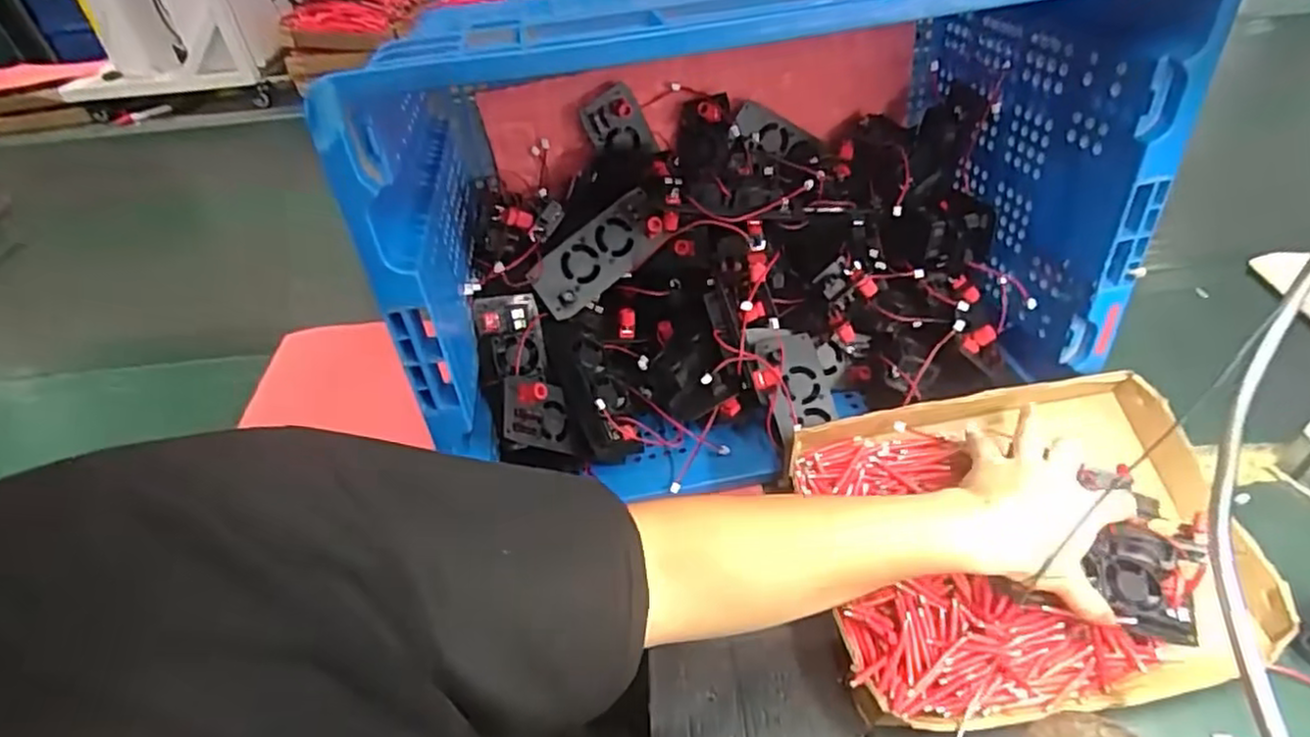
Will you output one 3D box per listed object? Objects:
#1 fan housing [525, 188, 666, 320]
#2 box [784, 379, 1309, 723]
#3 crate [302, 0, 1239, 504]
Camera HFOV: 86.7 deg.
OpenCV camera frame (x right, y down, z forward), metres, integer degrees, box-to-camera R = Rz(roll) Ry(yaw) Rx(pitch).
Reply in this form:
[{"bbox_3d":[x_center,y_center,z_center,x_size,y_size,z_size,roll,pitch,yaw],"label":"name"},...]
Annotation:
[{"bbox_3d":[-0.053,-0.105,0.642,0.132,0.023,0.059,-38,93,-8],"label":"fan housing"},{"bbox_3d":[0.284,0.129,0.536,0.316,0.073,0.233,-9,43,-2],"label":"box"},{"bbox_3d":[0.085,-0.161,0.631,0.574,0.344,0.338,-8,43,-1],"label":"crate"}]

